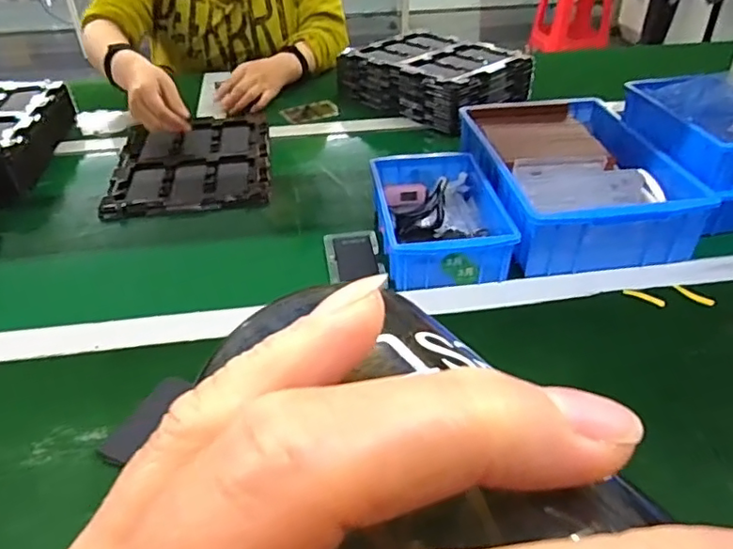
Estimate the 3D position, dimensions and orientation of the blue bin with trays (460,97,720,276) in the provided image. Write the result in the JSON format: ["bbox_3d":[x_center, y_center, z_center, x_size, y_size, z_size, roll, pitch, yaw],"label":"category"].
[{"bbox_3d":[0.248,-0.126,0.725,0.214,0.082,0.310,-4,38,-4],"label":"blue bin with trays"}]

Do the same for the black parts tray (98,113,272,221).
[{"bbox_3d":[-0.255,-0.174,0.857,0.218,0.021,0.276,-6,38,-6],"label":"black parts tray"}]

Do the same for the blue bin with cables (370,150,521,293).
[{"bbox_3d":[0.082,-0.067,0.674,0.132,0.064,0.195,-5,38,-5],"label":"blue bin with cables"}]

